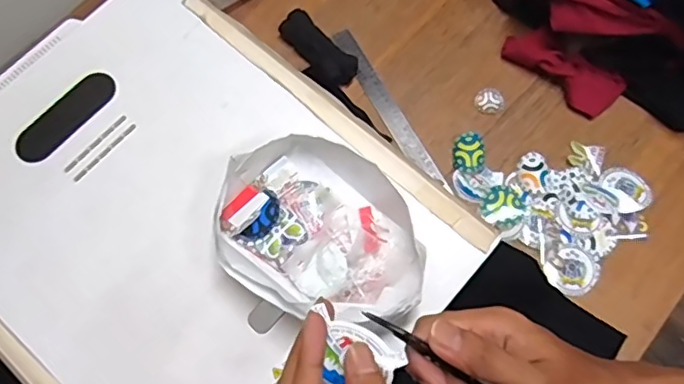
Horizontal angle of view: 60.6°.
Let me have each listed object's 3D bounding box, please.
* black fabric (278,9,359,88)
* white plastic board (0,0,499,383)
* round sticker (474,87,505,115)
[{"bbox_3d":[-0.033,-0.200,0.812,0.048,0.025,0.131,-40,78,-13],"label":"black fabric"},{"bbox_3d":[-0.169,0.024,0.582,0.502,0.016,0.397,40,78,13],"label":"white plastic board"},{"bbox_3d":[0.199,-0.123,0.789,0.037,0.008,0.036,1,73,-2],"label":"round sticker"}]

